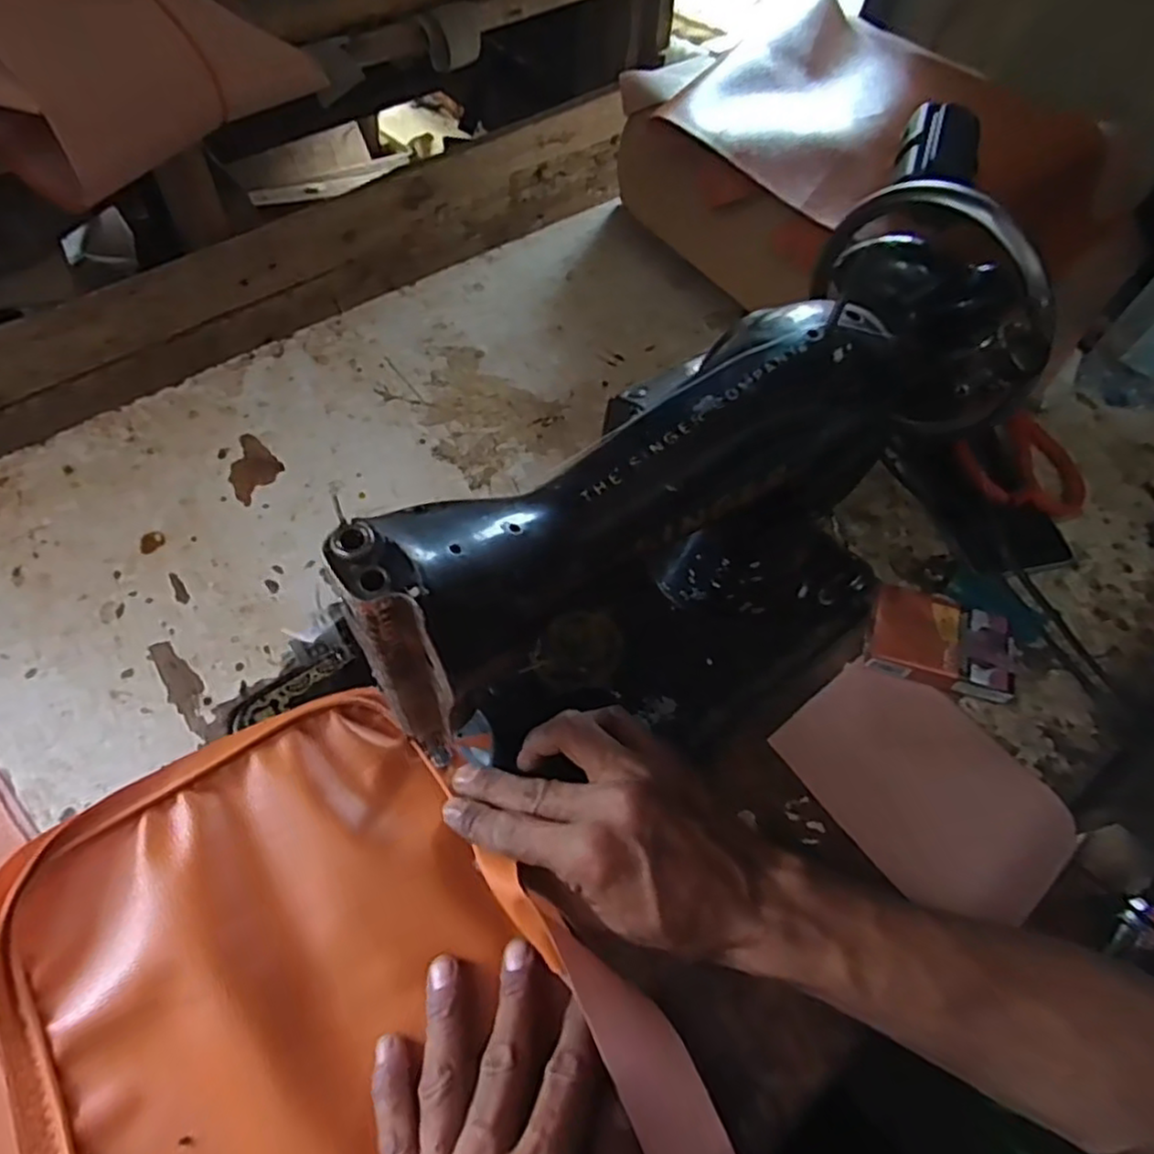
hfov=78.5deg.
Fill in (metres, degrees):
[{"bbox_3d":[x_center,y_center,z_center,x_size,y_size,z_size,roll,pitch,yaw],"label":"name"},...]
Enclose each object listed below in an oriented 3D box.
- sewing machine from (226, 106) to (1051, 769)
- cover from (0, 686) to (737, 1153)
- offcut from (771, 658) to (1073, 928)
[{"bbox_3d":[0.051,-0.019,0.350,0.360,0.195,0.156,-27,64,-20],"label":"sewing machine"},{"bbox_3d":[-0.095,0.215,0.301,0.245,0.043,0.345,-26,65,-19],"label":"cover"},{"bbox_3d":[0.201,0.118,0.407,0.105,0.011,0.146,-35,67,-13],"label":"offcut"}]

